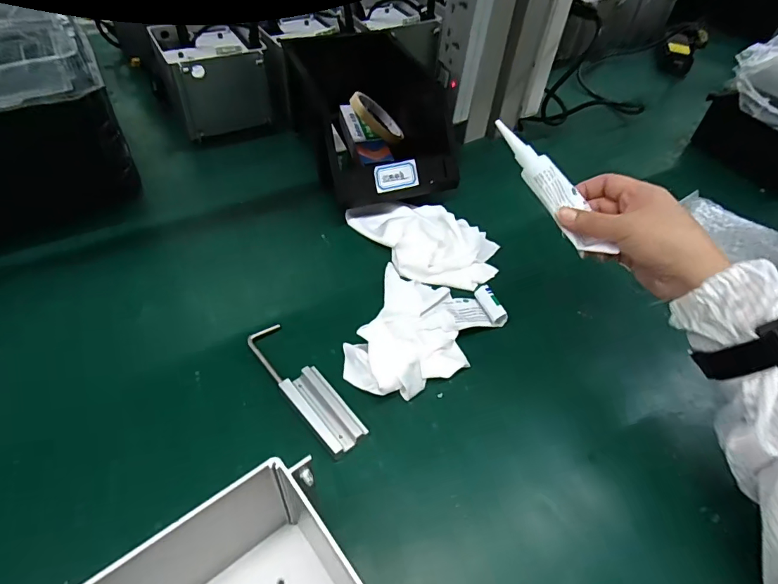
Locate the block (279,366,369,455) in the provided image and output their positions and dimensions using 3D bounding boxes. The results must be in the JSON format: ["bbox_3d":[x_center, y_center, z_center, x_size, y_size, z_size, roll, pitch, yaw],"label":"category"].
[{"bbox_3d":[-0.054,0.098,0.384,0.036,0.015,0.076,-32,58,-29],"label":"block"}]

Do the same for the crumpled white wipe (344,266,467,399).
[{"bbox_3d":[0.012,0.028,0.445,0.112,0.034,0.154,-2,49,-7],"label":"crumpled white wipe"}]

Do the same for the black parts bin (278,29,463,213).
[{"bbox_3d":[-0.016,-0.218,0.605,0.180,0.117,0.237,-14,51,-16],"label":"black parts bin"}]

